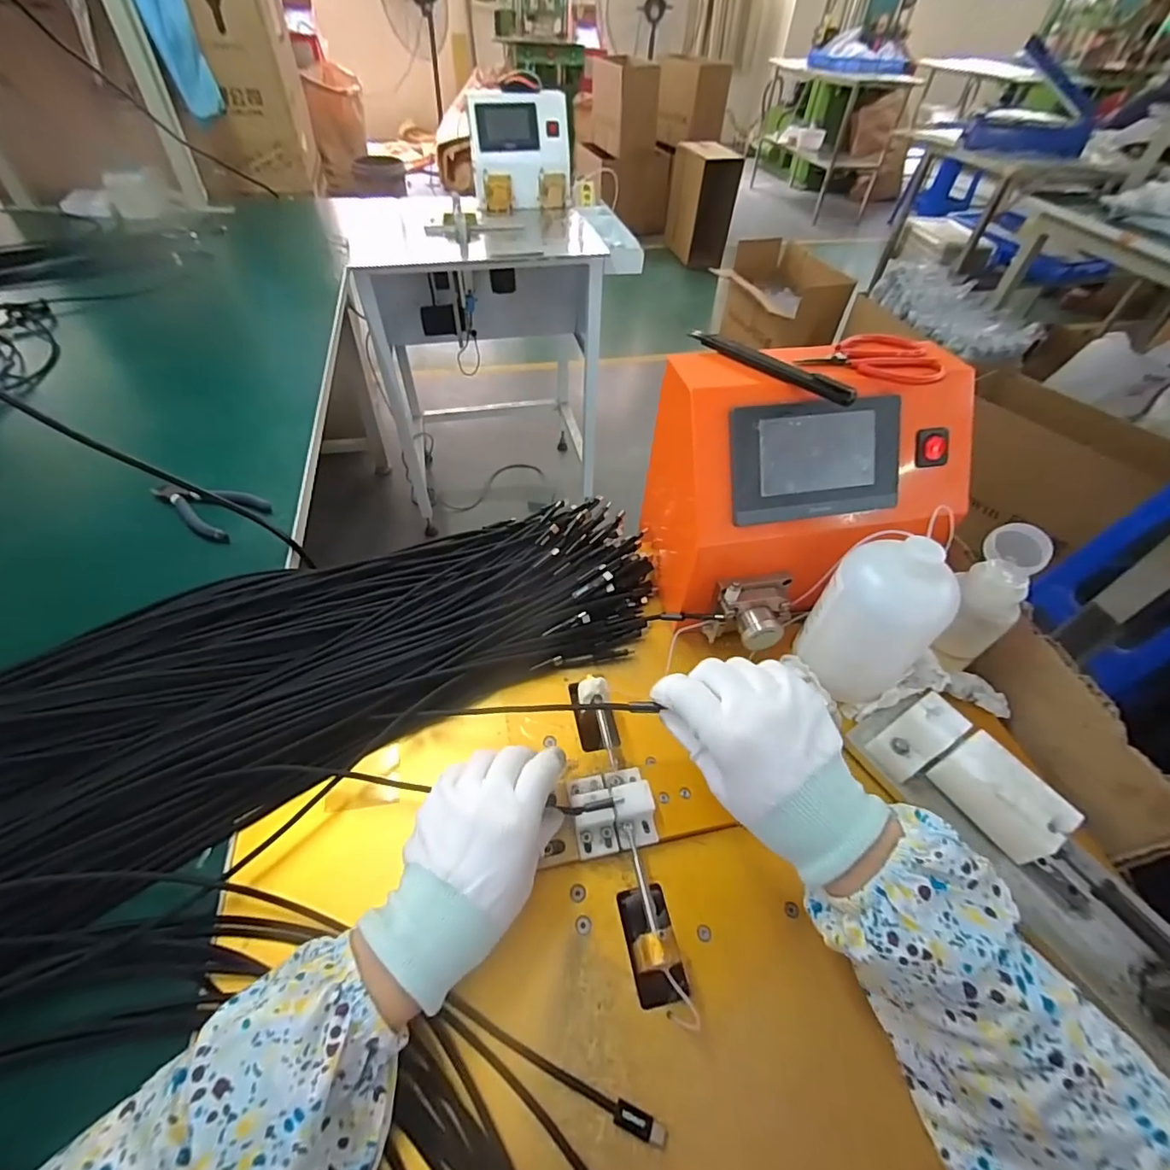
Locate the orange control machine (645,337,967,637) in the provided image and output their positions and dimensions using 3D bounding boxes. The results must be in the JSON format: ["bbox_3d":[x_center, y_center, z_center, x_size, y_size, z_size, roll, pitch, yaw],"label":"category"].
[{"bbox_3d":[0.182,-0.077,0.433,0.243,0.179,0.154,-7,51,-9],"label":"orange control machine"}]

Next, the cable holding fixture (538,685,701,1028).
[{"bbox_3d":[0.014,0.161,0.336,0.068,0.046,0.199,-9,53,-11],"label":"cable holding fixture"}]

